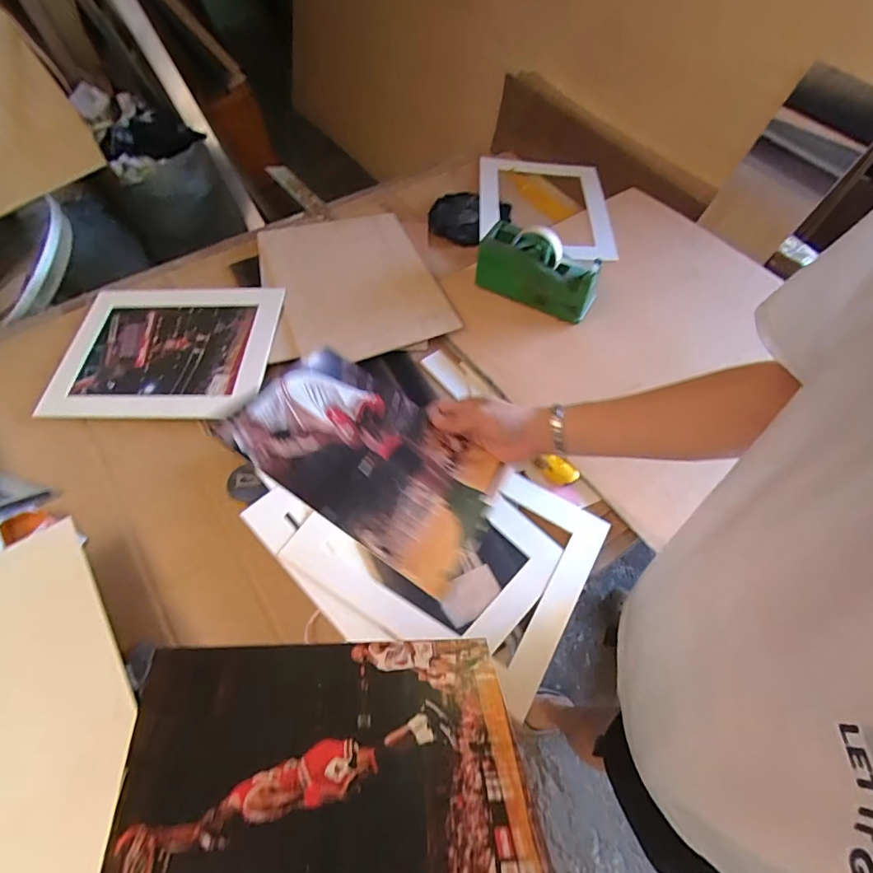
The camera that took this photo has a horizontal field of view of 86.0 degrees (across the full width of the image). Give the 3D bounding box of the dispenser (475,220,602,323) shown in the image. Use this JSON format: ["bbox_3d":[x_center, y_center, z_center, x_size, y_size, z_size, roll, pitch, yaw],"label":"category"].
[{"bbox_3d":[0.174,-0.285,0.795,0.203,0.108,0.085,21,63,12],"label":"dispenser"}]

